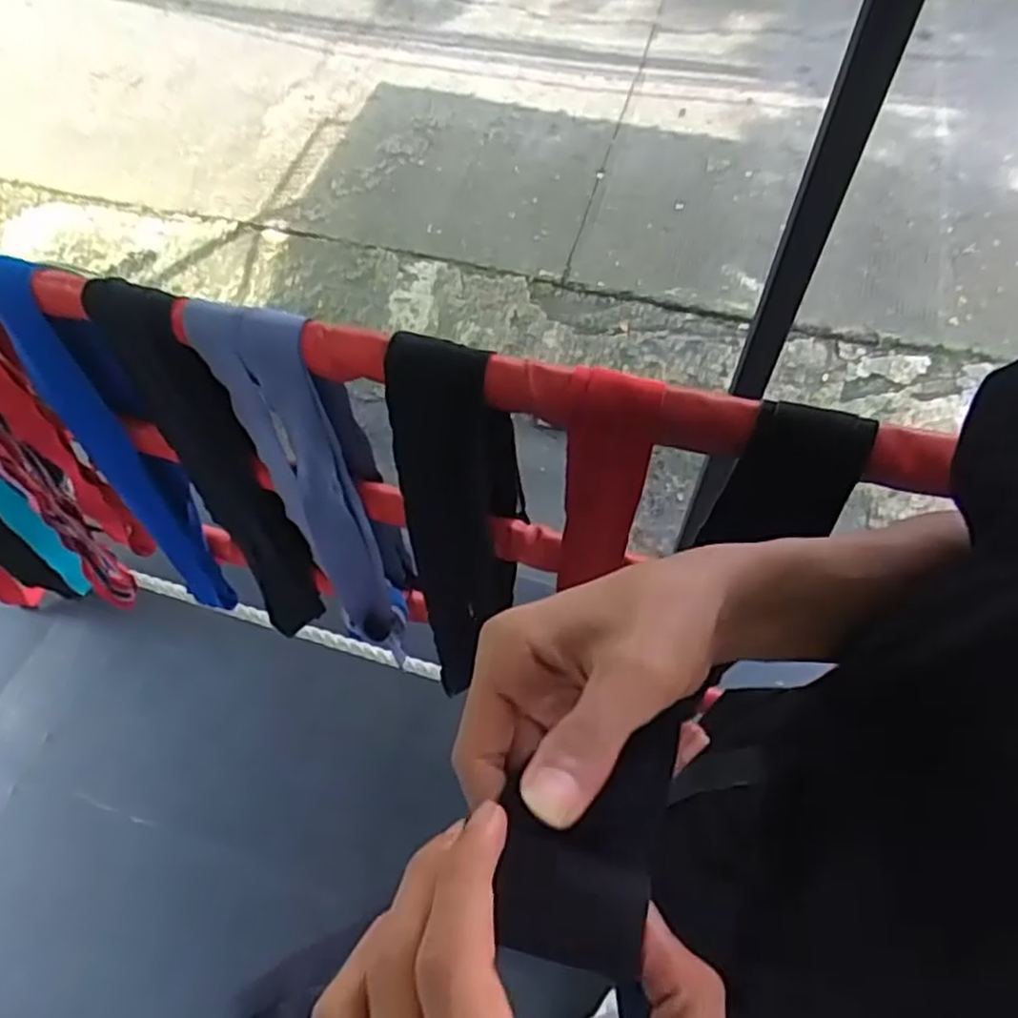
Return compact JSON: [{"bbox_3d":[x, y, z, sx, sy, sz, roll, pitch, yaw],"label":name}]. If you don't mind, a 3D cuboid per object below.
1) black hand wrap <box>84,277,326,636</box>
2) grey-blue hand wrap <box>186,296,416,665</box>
[{"bbox_3d":[-0.306,-0.012,0.853,0.111,0.584,0.039,8,55,10],"label":"black hand wrap"},{"bbox_3d":[-0.179,0.007,0.805,0.137,0.567,0.055,15,56,15],"label":"grey-blue hand wrap"}]

